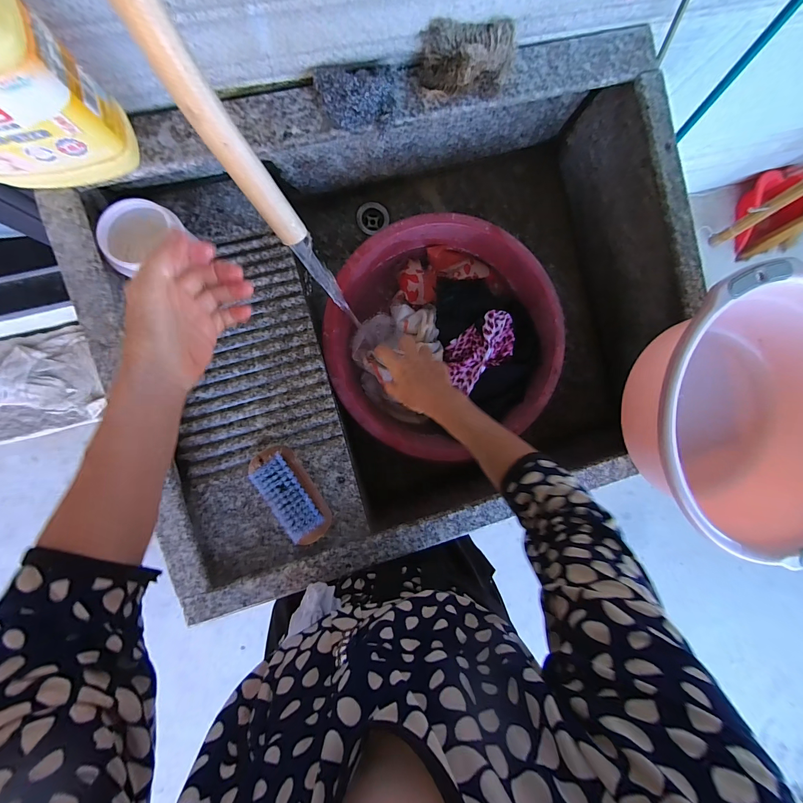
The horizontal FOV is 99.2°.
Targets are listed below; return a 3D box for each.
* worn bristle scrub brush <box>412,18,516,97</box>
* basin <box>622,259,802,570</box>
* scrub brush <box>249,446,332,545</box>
[{"bbox_3d":[0.076,-0.403,0.404,0.117,0.045,0.052,-13,95,-7],"label":"worn bristle scrub brush"},{"bbox_3d":[0.420,0.014,0.447,0.315,0.152,0.310,0,93,-8],"label":"basin"},{"bbox_3d":[-0.146,0.122,0.451,0.056,0.045,0.131,-32,97,-5],"label":"scrub brush"}]

